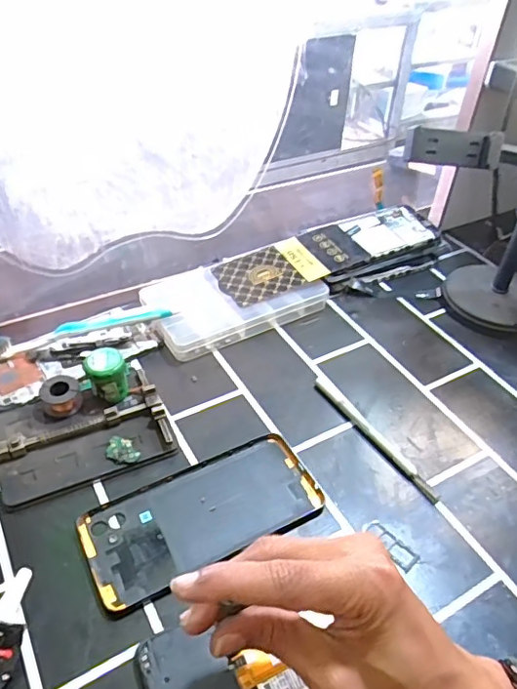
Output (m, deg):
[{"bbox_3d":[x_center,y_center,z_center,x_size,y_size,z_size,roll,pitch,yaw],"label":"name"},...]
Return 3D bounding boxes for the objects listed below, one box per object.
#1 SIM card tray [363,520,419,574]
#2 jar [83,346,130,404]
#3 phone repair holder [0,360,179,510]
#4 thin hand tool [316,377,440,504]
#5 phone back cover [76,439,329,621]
[{"bbox_3d":[0.091,0.136,0.373,0.016,0.004,0.040,-31,53,-32],"label":"SIM card tray"},{"bbox_3d":[-0.123,0.029,0.443,0.030,0.042,0.030,2,43,-2],"label":"jar"},{"bbox_3d":[-0.138,0.066,0.425,0.126,0.019,0.093,-17,47,-21],"label":"phone repair holder"},{"bbox_3d":[0.092,0.071,0.440,0.009,0.006,0.142,-23,49,-26],"label":"thin hand tool"},{"bbox_3d":[-0.039,0.118,0.386,0.163,0.004,0.077,-20,48,-24],"label":"phone back cover"}]

